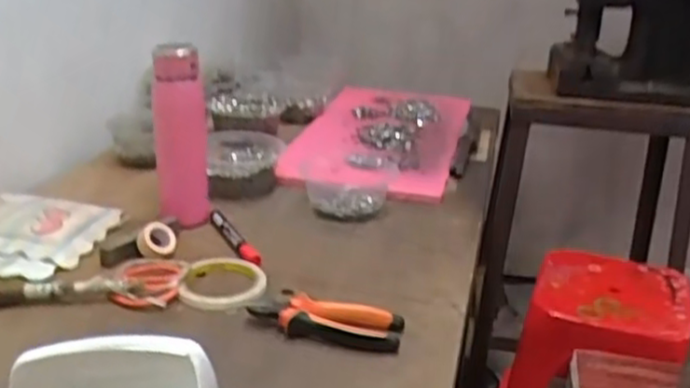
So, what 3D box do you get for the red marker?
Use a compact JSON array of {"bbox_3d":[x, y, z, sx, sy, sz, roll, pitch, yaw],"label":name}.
[{"bbox_3d":[-0.133,0.052,0.880,0.016,0.012,0.135,-9,25,-29],"label":"red marker"}]

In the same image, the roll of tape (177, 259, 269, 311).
[{"bbox_3d":[-0.130,0.092,0.779,0.089,0.012,0.103,4,22,-2],"label":"roll of tape"}]

